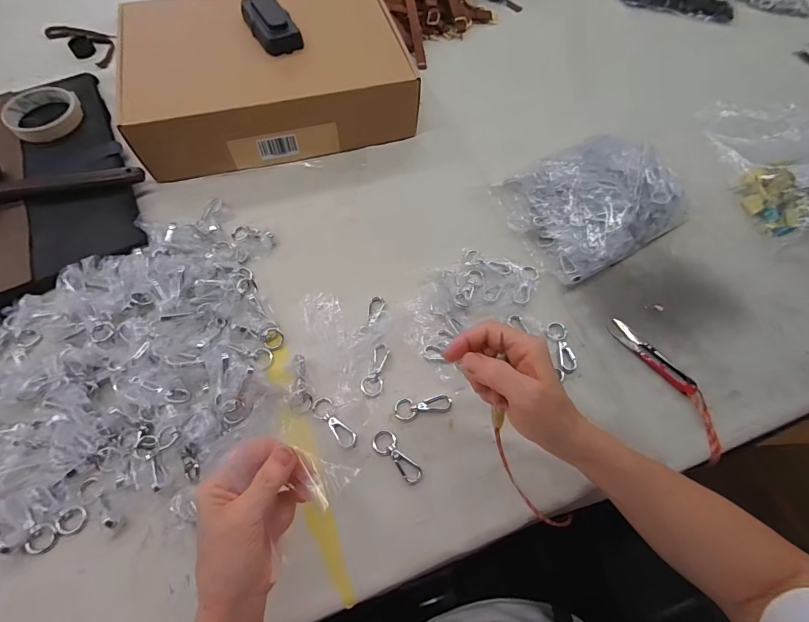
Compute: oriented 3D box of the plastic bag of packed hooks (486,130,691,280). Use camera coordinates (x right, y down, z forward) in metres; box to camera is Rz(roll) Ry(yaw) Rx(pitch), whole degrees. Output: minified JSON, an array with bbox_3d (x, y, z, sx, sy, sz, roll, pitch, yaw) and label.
[{"bbox_3d":[0.248,-0.149,0.512,0.232,0.053,0.170,-28,68,-17],"label":"plastic bag of packed hooks"}]

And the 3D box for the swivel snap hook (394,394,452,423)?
[{"bbox_3d":[0.019,0.095,0.390,0.057,0.005,0.023,-11,64,-10],"label":"swivel snap hook"}]

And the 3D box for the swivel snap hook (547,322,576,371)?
[{"bbox_3d":[0.172,0.038,0.427,0.024,0.008,0.056,-3,63,-5],"label":"swivel snap hook"}]

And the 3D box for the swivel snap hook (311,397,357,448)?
[{"bbox_3d":[-0.068,0.108,0.378,0.020,0.005,0.059,-39,71,-21],"label":"swivel snap hook"}]

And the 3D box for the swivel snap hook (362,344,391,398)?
[{"bbox_3d":[-0.030,0.061,0.400,0.022,0.005,0.055,11,62,2],"label":"swivel snap hook"}]

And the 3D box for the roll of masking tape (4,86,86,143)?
[{"bbox_3d":[-0.487,-0.264,0.522,0.087,0.026,0.087,2,62,-3],"label":"roll of masking tape"}]

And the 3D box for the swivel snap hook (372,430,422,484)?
[{"bbox_3d":[-0.008,0.138,0.368,0.023,0.004,0.057,-36,70,-20],"label":"swivel snap hook"}]

